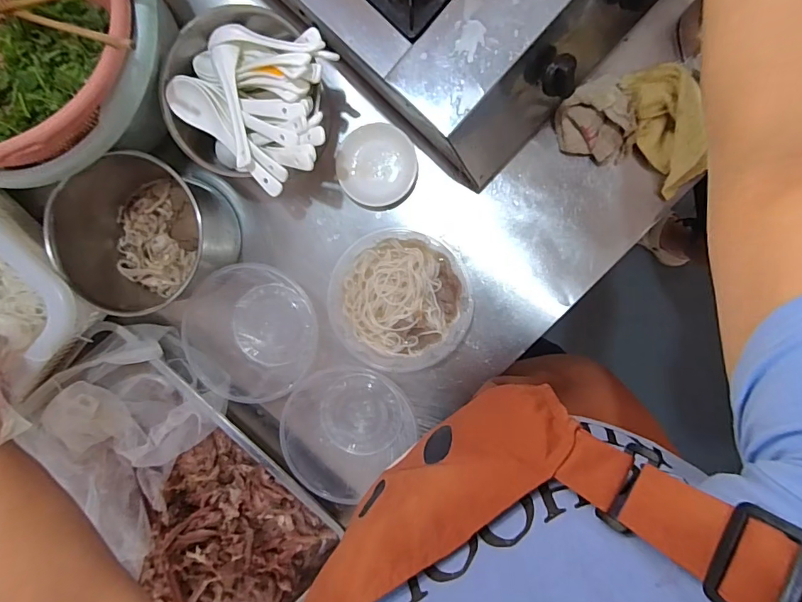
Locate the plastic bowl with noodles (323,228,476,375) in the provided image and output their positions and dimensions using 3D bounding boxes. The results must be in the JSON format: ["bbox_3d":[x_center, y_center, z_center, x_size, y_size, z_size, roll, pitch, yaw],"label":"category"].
[{"bbox_3d":[0.004,-0.003,0.540,0.164,0.071,0.151,0,96,5],"label":"plastic bowl with noodles"}]

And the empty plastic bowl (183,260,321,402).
[{"bbox_3d":[-0.190,0.042,0.570,0.160,0.075,0.159,0,96,5],"label":"empty plastic bowl"}]

